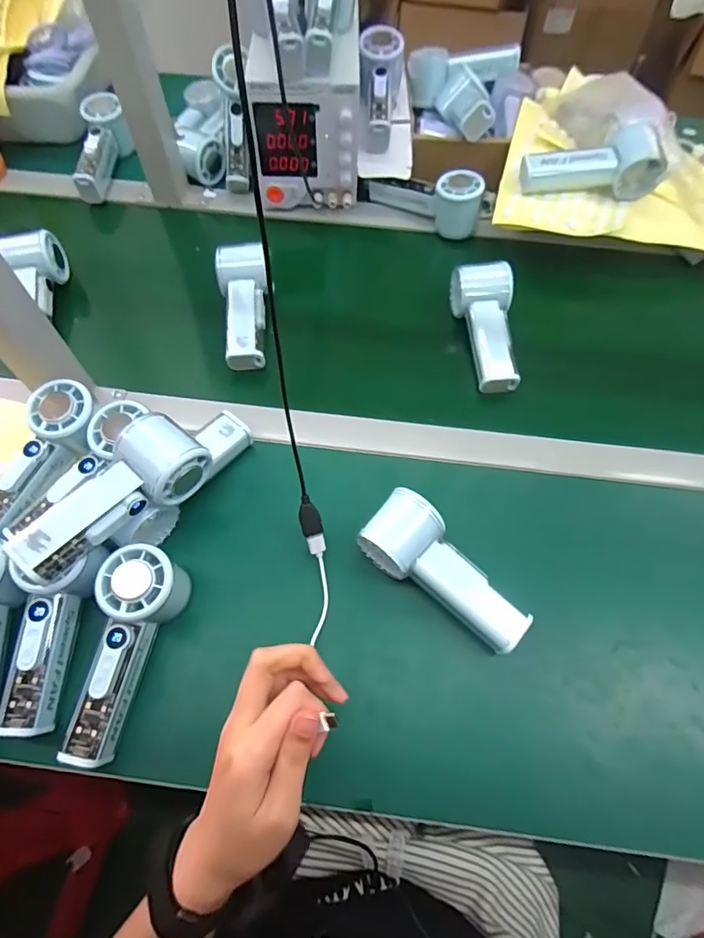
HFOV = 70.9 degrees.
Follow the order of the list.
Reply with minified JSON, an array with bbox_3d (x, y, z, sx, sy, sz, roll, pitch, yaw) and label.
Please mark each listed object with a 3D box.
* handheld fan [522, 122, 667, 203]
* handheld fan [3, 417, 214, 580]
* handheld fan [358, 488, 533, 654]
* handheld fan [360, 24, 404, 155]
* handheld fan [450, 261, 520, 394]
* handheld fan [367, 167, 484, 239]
[{"bbox_3d":[0.276,-0.363,0.578,0.154,0.047,0.080,4,63,1],"label":"handheld fan"},{"bbox_3d":[-0.187,0.019,0.385,0.150,0.047,0.060,-40,70,-19],"label":"handheld fan"},{"bbox_3d":[0.079,0.085,0.410,0.152,0.047,0.064,35,69,13],"label":"handheld fan"},{"bbox_3d":[0.034,-0.475,0.626,0.053,0.064,0.157,4,87,-1],"label":"handheld fan"},{"bbox_3d":[0.147,-0.151,0.547,0.058,0.057,0.146,-3,63,-2],"label":"handheld fan"},{"bbox_3d":[0.091,-0.342,0.621,0.146,0.059,0.053,13,66,4],"label":"handheld fan"}]

